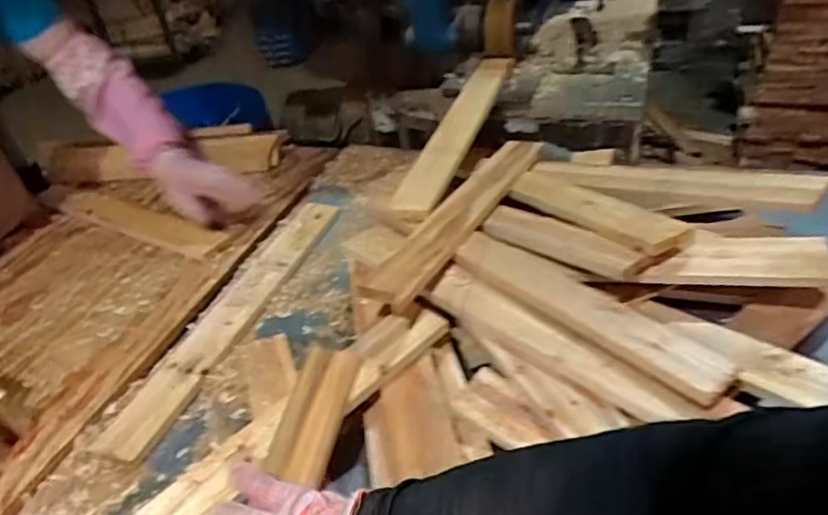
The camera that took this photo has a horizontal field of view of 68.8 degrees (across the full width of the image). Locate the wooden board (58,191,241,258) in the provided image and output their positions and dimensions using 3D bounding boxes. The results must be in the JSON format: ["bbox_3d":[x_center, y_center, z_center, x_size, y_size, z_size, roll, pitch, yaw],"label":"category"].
[{"bbox_3d":[-0.478,-0.074,1.050,0.412,0.026,0.074,17,44,29],"label":"wooden board"}]

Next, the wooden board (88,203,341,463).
[{"bbox_3d":[-0.240,0.060,0.841,0.065,0.020,0.500,9,40,21],"label":"wooden board"}]

